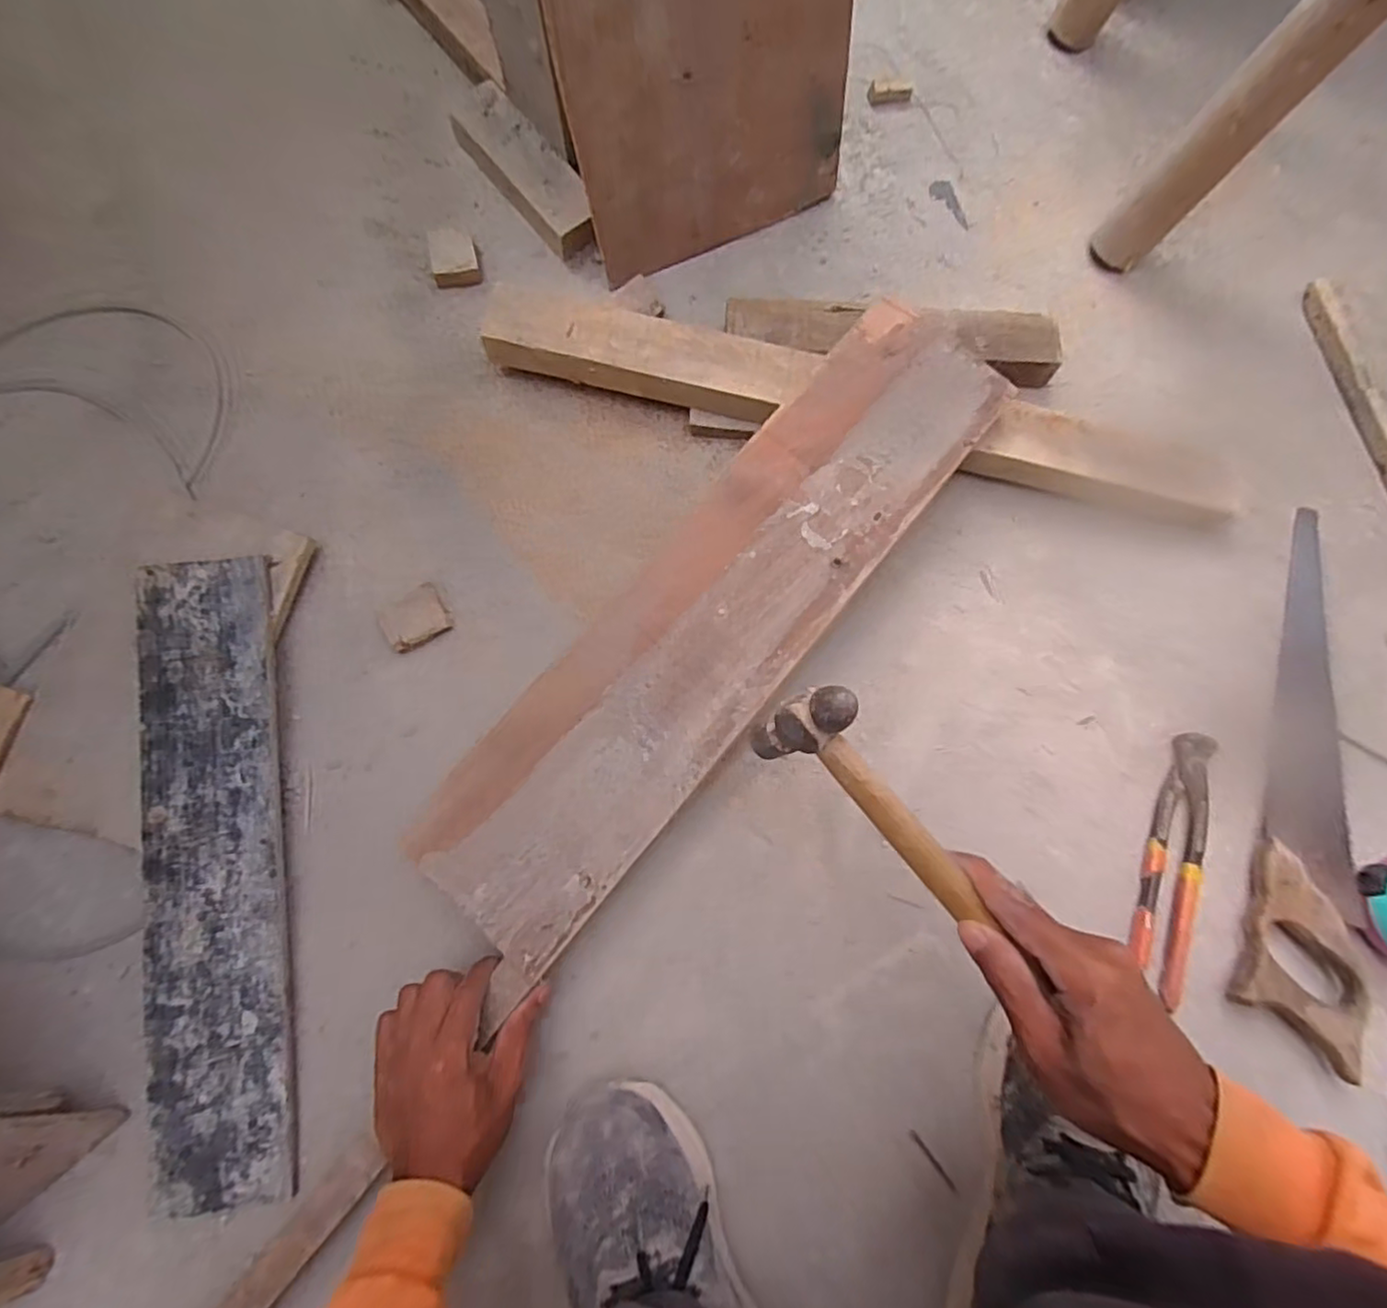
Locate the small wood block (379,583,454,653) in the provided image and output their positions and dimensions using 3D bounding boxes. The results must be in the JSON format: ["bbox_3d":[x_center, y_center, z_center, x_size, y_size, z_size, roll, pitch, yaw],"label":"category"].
[{"bbox_3d":[-0.240,-0.030,0.563,0.053,0.014,0.043,-35,80,-9],"label":"small wood block"}]

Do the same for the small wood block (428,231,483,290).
[{"bbox_3d":[-0.237,-0.393,0.648,0.043,0.021,0.050,-9,78,-3],"label":"small wood block"}]

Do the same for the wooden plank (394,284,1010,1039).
[{"bbox_3d":[0.026,-0.036,0.512,0.142,0.022,0.595,39,81,7],"label":"wooden plank"}]

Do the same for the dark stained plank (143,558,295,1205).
[{"bbox_3d":[-0.370,0.165,0.506,0.098,0.014,0.476,-6,83,-8],"label":"dark stained plank"}]

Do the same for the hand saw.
[{"bbox_3d":[0.527,0.085,0.541,0.085,0.038,0.462,21,78,3],"label":"hand saw"}]

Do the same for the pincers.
[{"bbox_3d":[0.391,0.166,0.526,0.043,0.029,0.205,23,78,4],"label":"pincers"}]

